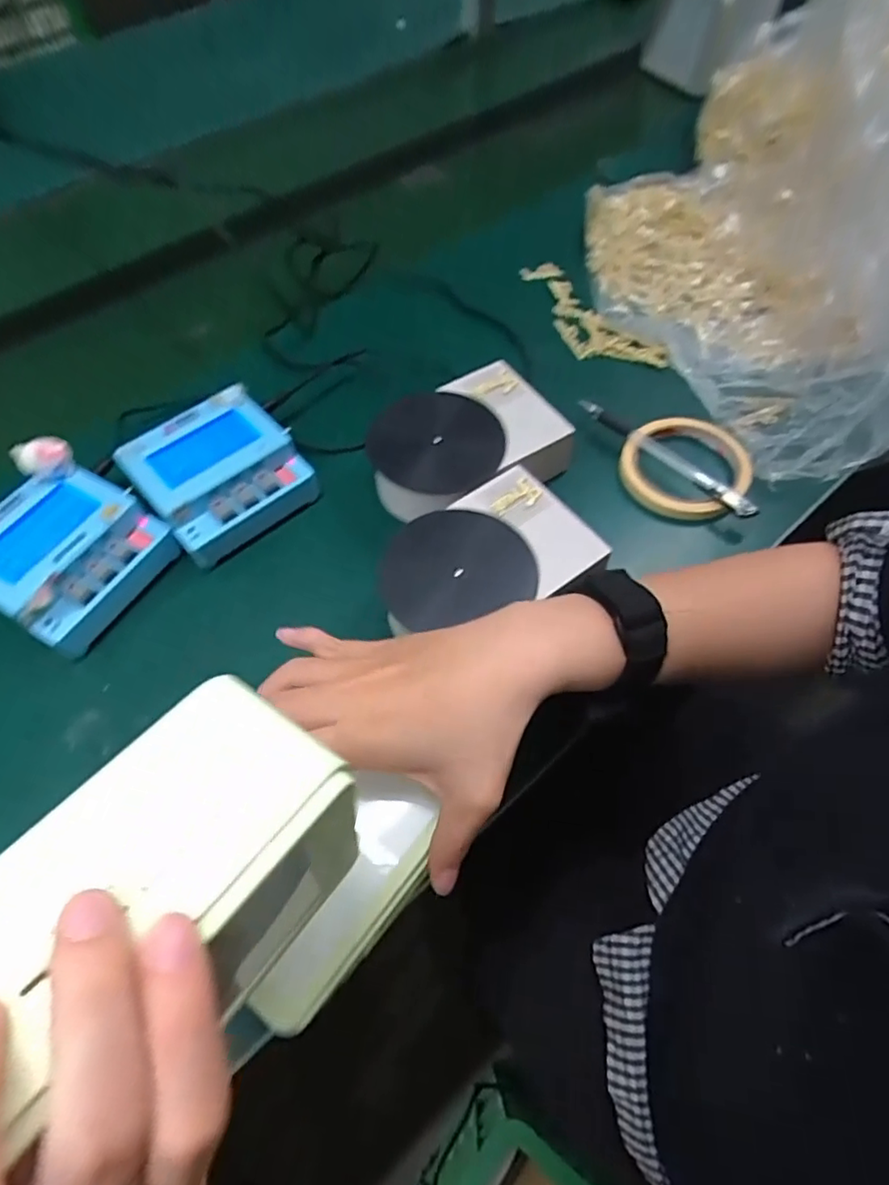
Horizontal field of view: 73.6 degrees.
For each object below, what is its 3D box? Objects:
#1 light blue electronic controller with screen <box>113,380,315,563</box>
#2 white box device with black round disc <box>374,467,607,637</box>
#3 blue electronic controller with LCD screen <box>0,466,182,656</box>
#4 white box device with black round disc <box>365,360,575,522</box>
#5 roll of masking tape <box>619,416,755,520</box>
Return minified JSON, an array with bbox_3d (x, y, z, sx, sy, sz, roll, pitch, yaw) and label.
[{"bbox_3d":[-0.161,-0.085,0.428,0.105,0.048,0.099,-37,63,-18],"label":"light blue electronic controller with screen"},{"bbox_3d":[0.026,-0.014,0.392,0.136,0.046,0.092,-30,61,-15],"label":"white box device with black round disc"},{"bbox_3d":[-0.248,-0.022,0.397,0.098,0.058,0.101,26,63,18],"label":"blue electronic controller with LCD screen"},{"bbox_3d":[0.017,-0.105,0.440,0.143,0.052,0.109,-35,62,-17],"label":"white box device with black round disc"},{"bbox_3d":[0.185,-0.095,0.458,0.094,0.024,0.092,-2,58,3],"label":"roll of masking tape"}]

